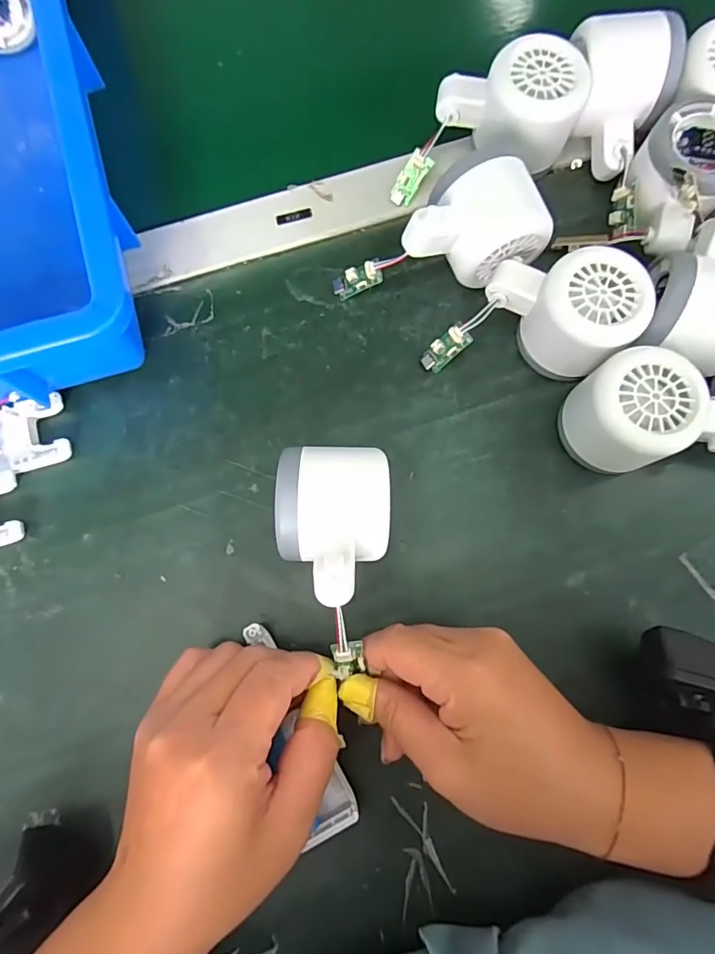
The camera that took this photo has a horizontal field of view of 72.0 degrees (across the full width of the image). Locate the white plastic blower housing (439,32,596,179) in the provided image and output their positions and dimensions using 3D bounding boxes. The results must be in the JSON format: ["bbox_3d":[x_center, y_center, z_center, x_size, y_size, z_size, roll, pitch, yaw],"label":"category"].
[{"bbox_3d":[0.094,-0.228,0.306,0.081,0.054,0.055,30,81,5],"label":"white plastic blower housing"}]

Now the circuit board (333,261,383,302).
[{"bbox_3d":[-0.001,-0.122,0.306,0.031,0.004,0.016,-15,101,28],"label":"circuit board"}]

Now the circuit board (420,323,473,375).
[{"bbox_3d":[0.054,-0.077,0.298,0.032,0.006,0.016,-39,80,31],"label":"circuit board"}]

